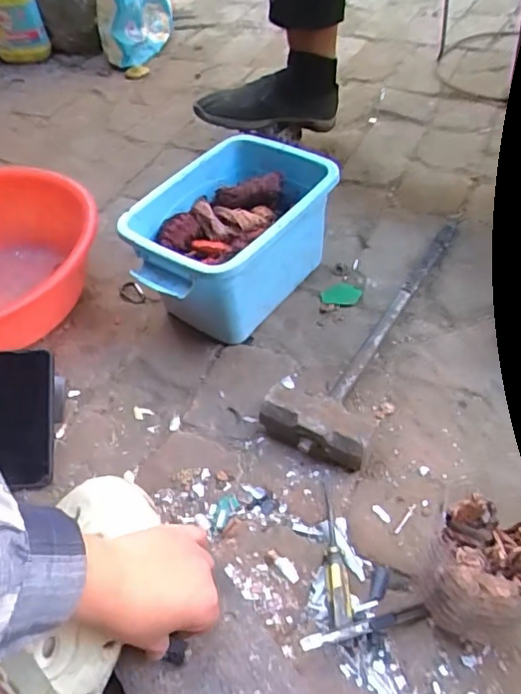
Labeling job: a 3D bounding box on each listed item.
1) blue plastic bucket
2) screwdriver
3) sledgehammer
[{"bbox_3d":[-0.042,-0.138,0.771,0.196,0.161,0.271,30,59,30],"label":"blue plastic bucket"},{"bbox_3d":[0.072,0.204,0.544,0.020,0.016,0.143,-2,39,1],"label":"screwdriver"},{"bbox_3d":[0.148,-0.045,0.741,0.121,0.056,0.444,17,54,22],"label":"sledgehammer"}]

